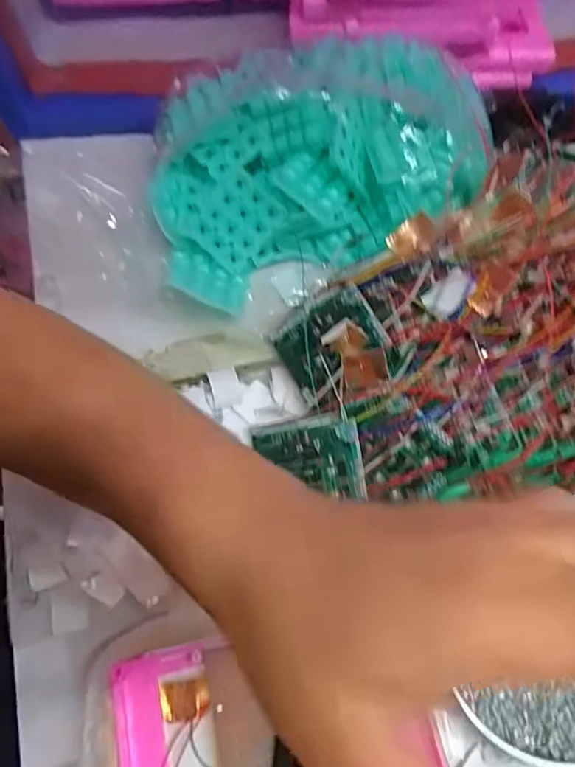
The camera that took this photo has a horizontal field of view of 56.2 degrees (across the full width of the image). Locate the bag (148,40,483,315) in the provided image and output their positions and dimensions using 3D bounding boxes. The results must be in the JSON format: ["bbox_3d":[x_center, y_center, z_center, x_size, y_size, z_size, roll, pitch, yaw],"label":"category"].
[{"bbox_3d":[0.017,-0.160,0.394,0.234,0.099,0.181,-11,69,-5],"label":"bag"}]

